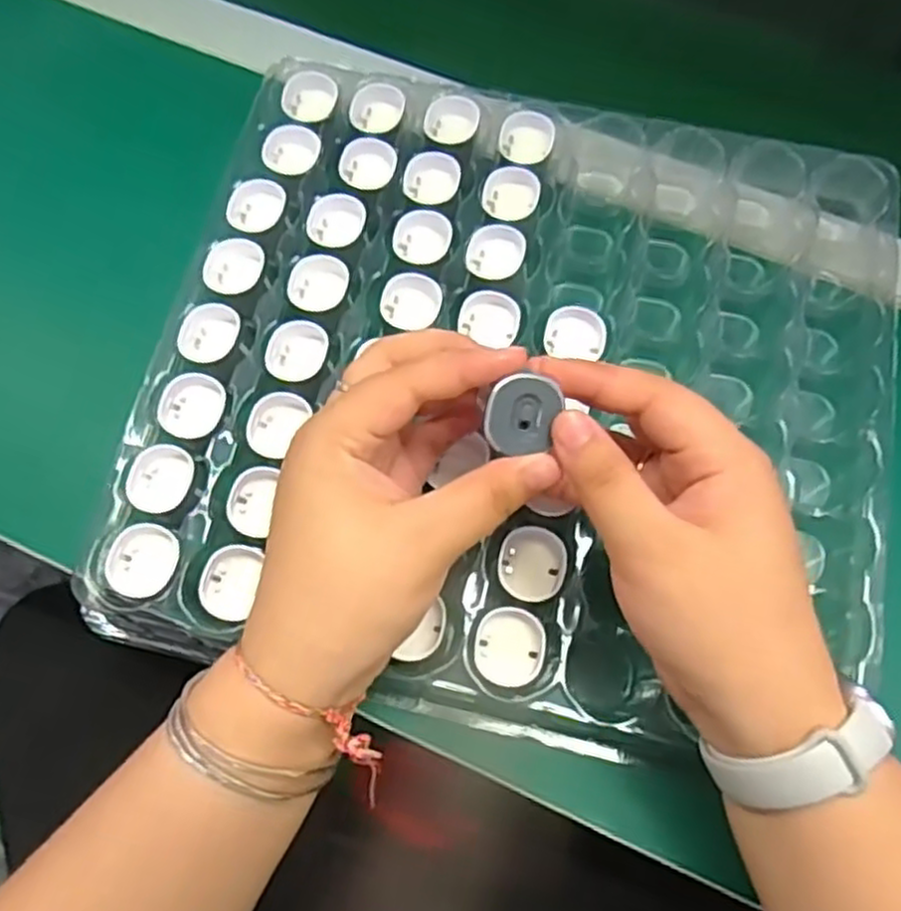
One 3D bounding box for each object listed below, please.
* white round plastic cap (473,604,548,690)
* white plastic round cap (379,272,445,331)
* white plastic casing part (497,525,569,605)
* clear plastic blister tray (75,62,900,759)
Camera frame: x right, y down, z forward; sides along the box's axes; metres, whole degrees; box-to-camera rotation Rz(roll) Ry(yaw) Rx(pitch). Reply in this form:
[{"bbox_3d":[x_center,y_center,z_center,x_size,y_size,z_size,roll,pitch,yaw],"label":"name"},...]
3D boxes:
[{"bbox_3d":[0.024,0.079,0.313,0.028,0.012,0.030,0,70,-1],"label":"white round plastic cap"},{"bbox_3d":[-0.018,-0.074,0.365,0.028,0.014,0.024,5,70,0],"label":"white plastic round cap"},{"bbox_3d":[0.035,0.047,0.322,0.028,0.012,0.031,13,71,3],"label":"white plastic casing part"},{"bbox_3d":[0.038,-0.033,0.363,0.336,0.047,0.300,10,71,2],"label":"clear plastic blister tray"}]

